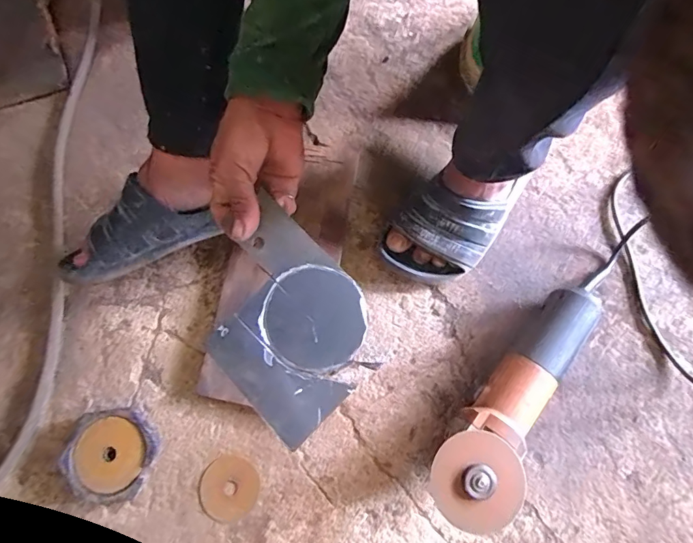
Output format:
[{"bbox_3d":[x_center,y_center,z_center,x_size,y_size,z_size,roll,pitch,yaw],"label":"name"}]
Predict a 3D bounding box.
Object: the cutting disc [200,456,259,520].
[{"bbox_3d":[-0.132,0.245,0.504,0.063,0.004,0.065,0,74,1],"label":"cutting disc"}]

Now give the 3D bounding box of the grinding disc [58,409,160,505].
[{"bbox_3d":[-0.263,0.205,0.504,0.094,0.027,0.095,0,74,1],"label":"grinding disc"}]

